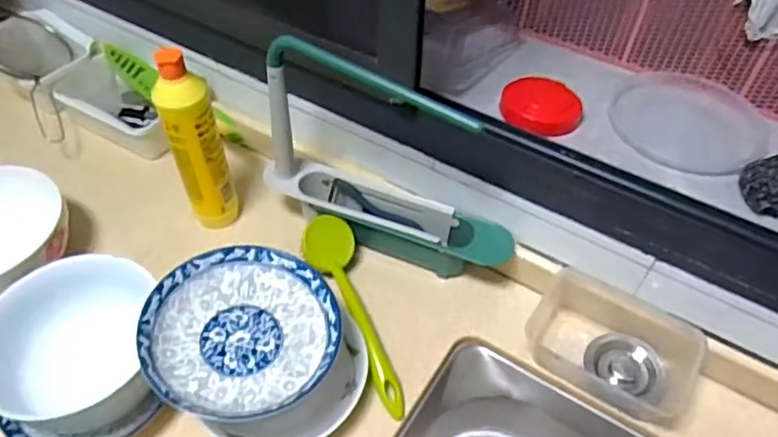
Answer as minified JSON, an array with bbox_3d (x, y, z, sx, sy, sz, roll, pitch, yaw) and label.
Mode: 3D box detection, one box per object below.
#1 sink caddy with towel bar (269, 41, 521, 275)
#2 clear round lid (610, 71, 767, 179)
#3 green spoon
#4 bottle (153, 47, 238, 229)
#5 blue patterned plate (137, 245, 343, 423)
[{"bbox_3d":[-0.004,-0.055,0.688,0.311,0.256,0.090,26,54,19],"label":"sink caddy with towel bar"},{"bbox_3d":[0.353,-0.115,0.721,0.167,0.014,0.161,1,50,-1],"label":"clear round lid"},{"bbox_3d":[-0.043,0.106,0.680,0.059,0.064,0.236,-13,51,-12],"label":"green spoon"},{"bbox_3d":[-0.219,-0.075,0.709,0.057,0.251,0.042,-18,52,-15],"label":"bottle"},{"bbox_3d":[-0.138,0.105,0.581,0.174,0.042,0.173,1,50,-1],"label":"blue patterned plate"}]

